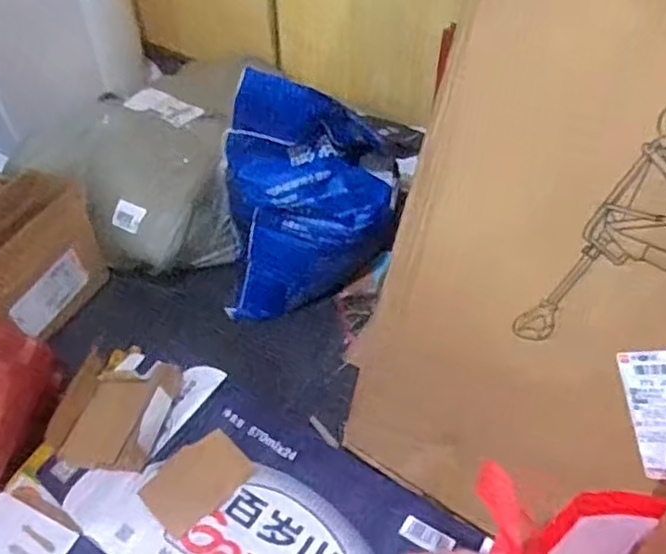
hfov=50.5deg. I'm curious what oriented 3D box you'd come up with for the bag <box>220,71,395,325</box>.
[{"bbox_3d":[-0.039,-0.109,0.980,0.239,0.365,0.111,-8,49,-6],"label":"bag"}]

